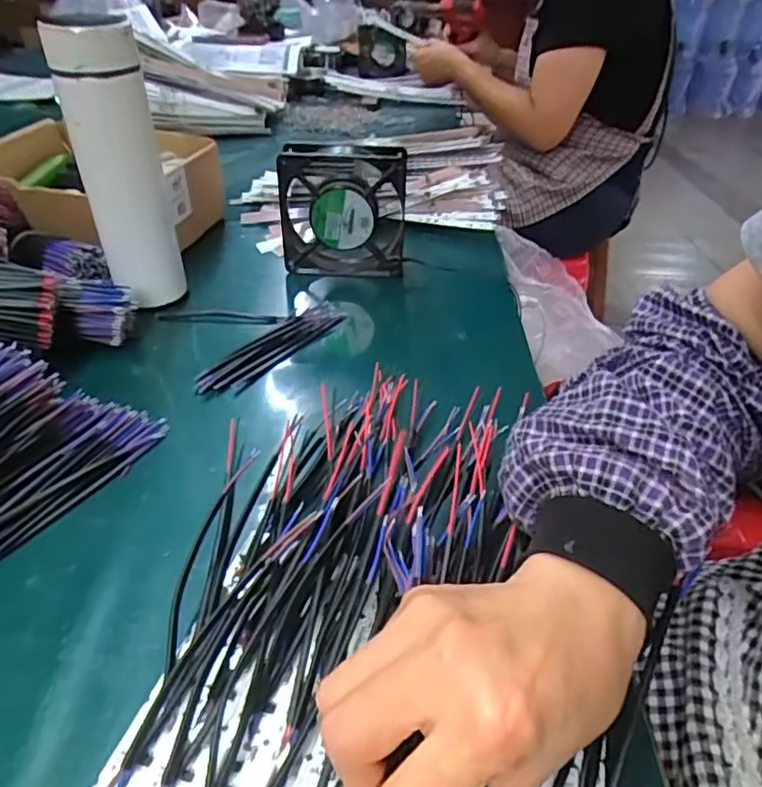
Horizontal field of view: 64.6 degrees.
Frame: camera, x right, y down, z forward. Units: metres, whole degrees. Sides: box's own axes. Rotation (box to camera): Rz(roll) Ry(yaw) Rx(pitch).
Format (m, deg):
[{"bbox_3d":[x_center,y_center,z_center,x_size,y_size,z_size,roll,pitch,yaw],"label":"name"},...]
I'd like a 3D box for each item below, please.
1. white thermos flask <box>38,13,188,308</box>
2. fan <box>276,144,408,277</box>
[{"bbox_3d":[-0.215,-0.184,0.503,0.065,0.222,0.069,-10,38,-16],"label":"white thermos flask"},{"bbox_3d":[-0.038,-0.177,0.594,0.120,0.123,0.033,-1,36,-4],"label":"fan"}]

